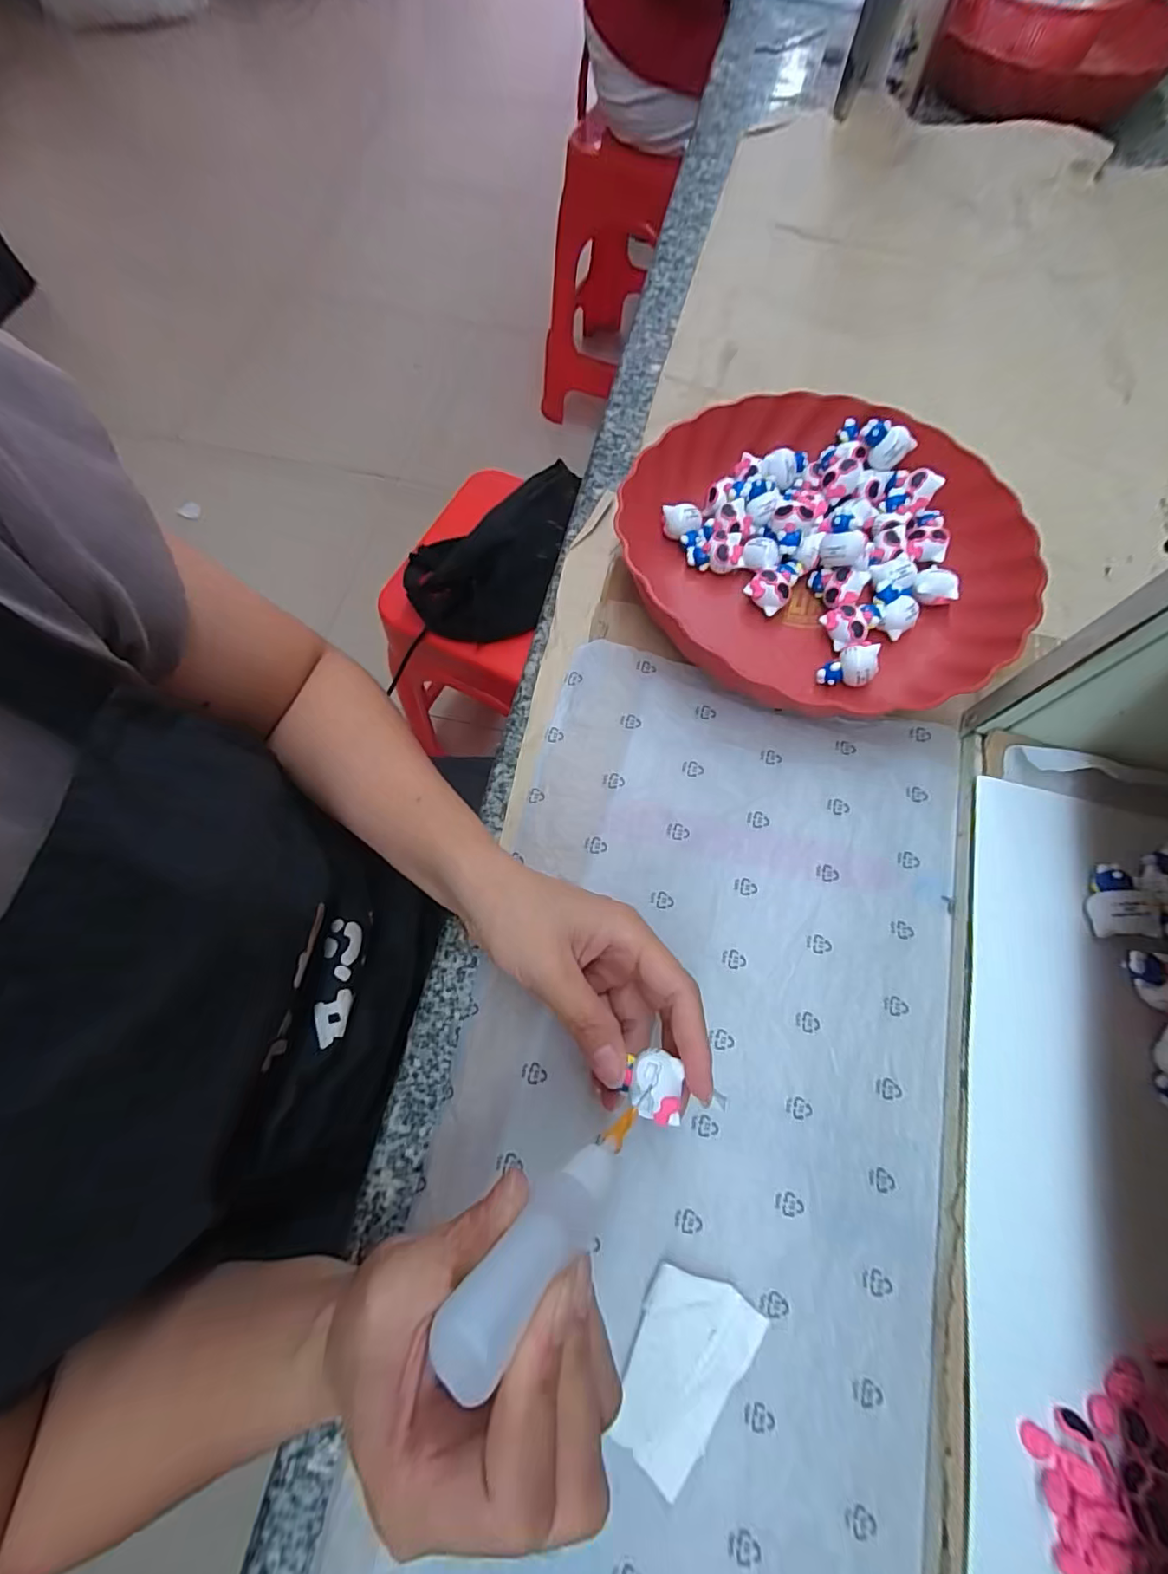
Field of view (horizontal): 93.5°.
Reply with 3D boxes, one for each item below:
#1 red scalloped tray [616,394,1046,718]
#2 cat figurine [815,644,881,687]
[{"bbox_3d":[0.147,-0.148,0.346,0.235,0.042,0.228,-11,71,-4],"label":"red scalloped tray"},{"bbox_3d":[0.157,-0.070,0.328,0.032,0.025,0.016,5,71,2],"label":"cat figurine"}]

